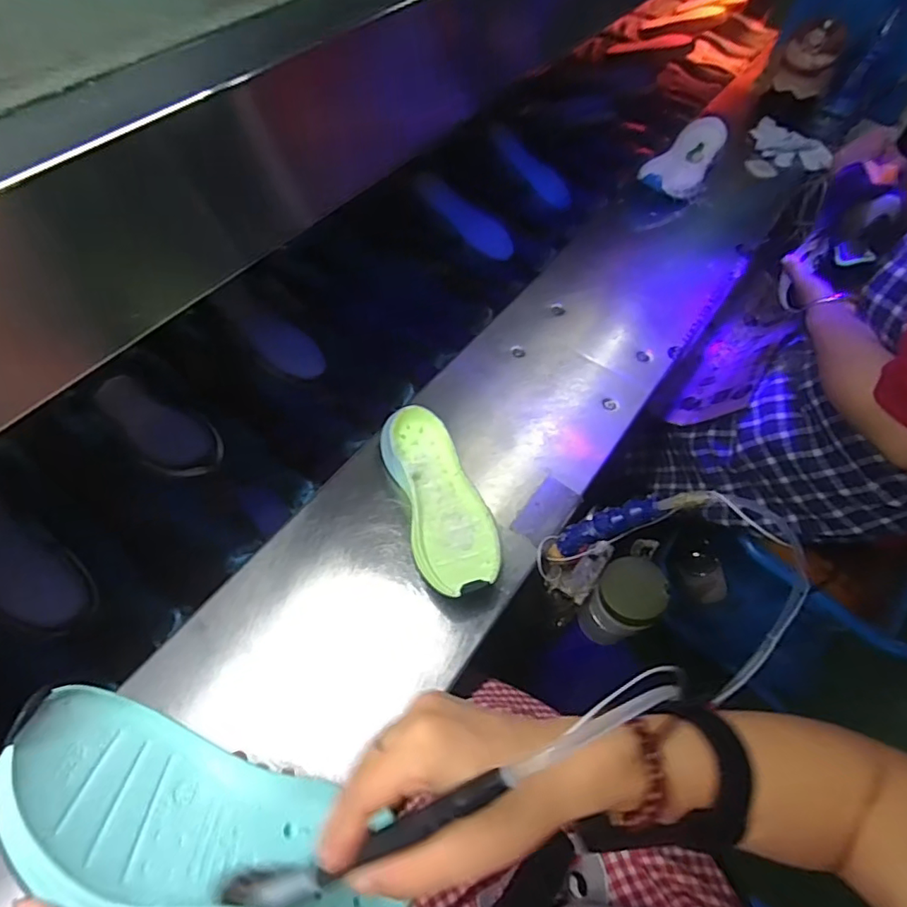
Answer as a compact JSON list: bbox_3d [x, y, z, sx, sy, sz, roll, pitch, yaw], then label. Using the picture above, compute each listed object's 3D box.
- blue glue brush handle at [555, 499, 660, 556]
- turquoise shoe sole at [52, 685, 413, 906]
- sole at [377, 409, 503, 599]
[{"bbox_3d":[0.142,0.071,0.529,0.021,0.127,0.023,23,54,-24],"label":"blue glue brush handle"},{"bbox_3d":[-0.125,0.205,0.289,0.200,0.047,0.085,30,26,-14],"label":"turquoise shoe sole"},{"bbox_3d":[-0.014,0.051,0.593,0.089,0.046,0.214,-15,60,-12],"label":"sole"}]

